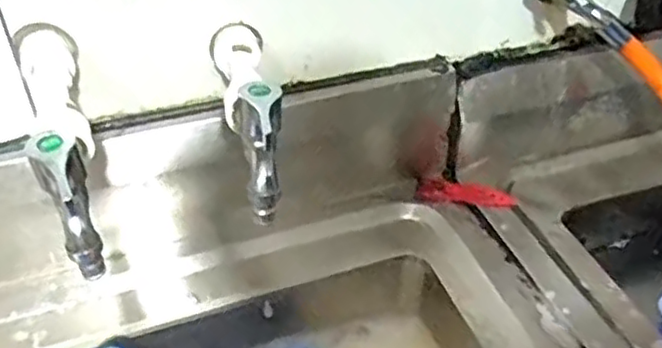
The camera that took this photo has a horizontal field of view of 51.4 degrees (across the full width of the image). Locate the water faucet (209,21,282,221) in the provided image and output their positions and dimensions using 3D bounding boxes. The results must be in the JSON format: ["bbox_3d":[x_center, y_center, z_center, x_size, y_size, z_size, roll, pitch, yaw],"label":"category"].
[{"bbox_3d":[-0.066,-0.062,0.529,0.040,0.086,0.214,-7,40,-8],"label":"water faucet"}]

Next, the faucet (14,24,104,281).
[{"bbox_3d":[-0.193,-0.033,0.489,0.042,0.082,0.232,-15,41,-16],"label":"faucet"}]

